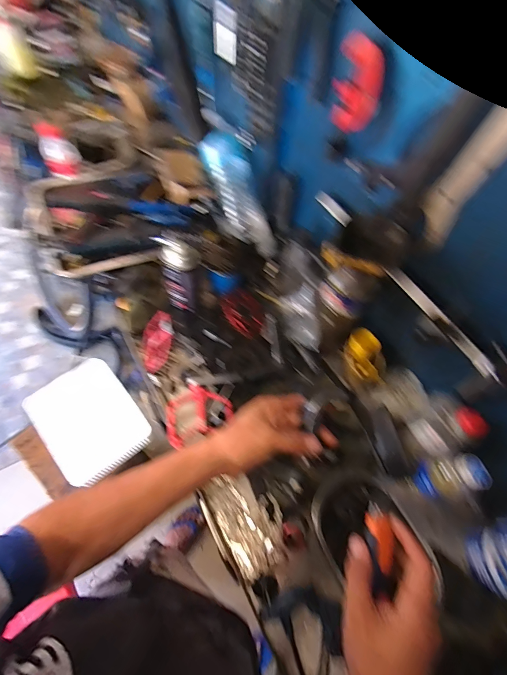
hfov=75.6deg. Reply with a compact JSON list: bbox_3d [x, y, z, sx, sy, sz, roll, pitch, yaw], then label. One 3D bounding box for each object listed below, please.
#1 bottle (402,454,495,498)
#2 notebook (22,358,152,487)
[{"bbox_3d":[0.304,0.214,0.509,0.056,0.131,0.057,-29,66,-19],"label":"bottle"},{"bbox_3d":[-0.516,0.272,1.046,0.262,0.023,0.341,-35,101,-26],"label":"notebook"}]

